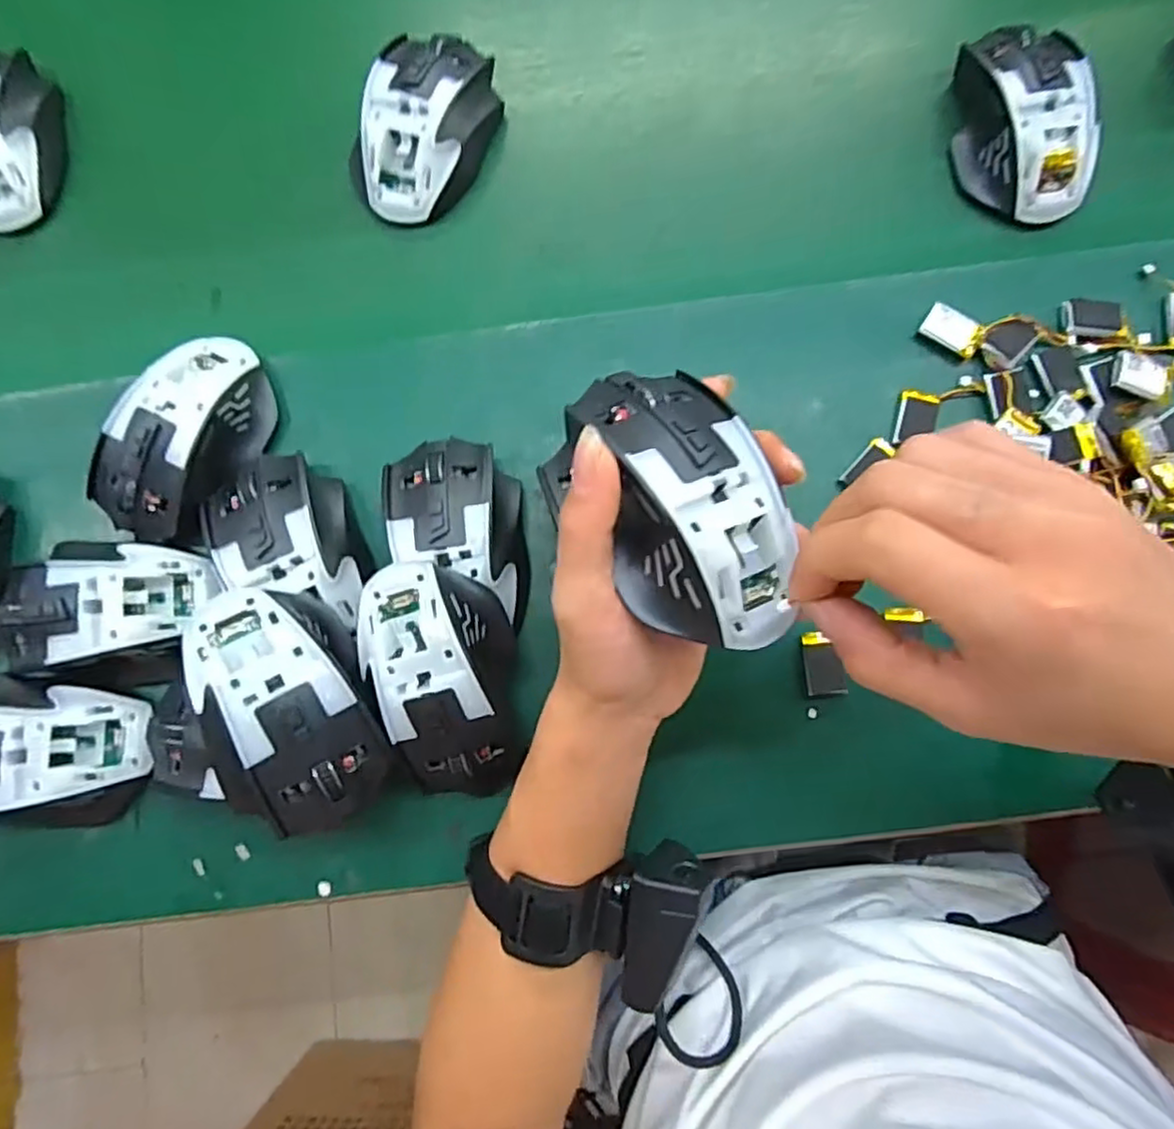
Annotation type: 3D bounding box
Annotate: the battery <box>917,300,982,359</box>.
[{"bbox_3d":[0.199,-0.128,0.373,0.031,0.008,0.018,38,84,6],"label":"battery"}]

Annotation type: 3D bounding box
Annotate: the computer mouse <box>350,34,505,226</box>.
[{"bbox_3d":[-0.094,-0.259,0.401,0.064,0.035,0.107,17,83,4],"label":"computer mouse"}]

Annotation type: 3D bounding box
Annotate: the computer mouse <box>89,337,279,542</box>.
[{"bbox_3d":[-0.213,-0.067,0.370,0.066,0.041,0.113,32,84,5],"label":"computer mouse"}]

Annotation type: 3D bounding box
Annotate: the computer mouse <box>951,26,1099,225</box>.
[{"bbox_3d":[0.247,-0.250,0.388,0.069,0.039,0.110,-7,82,0],"label":"computer mouse"}]

